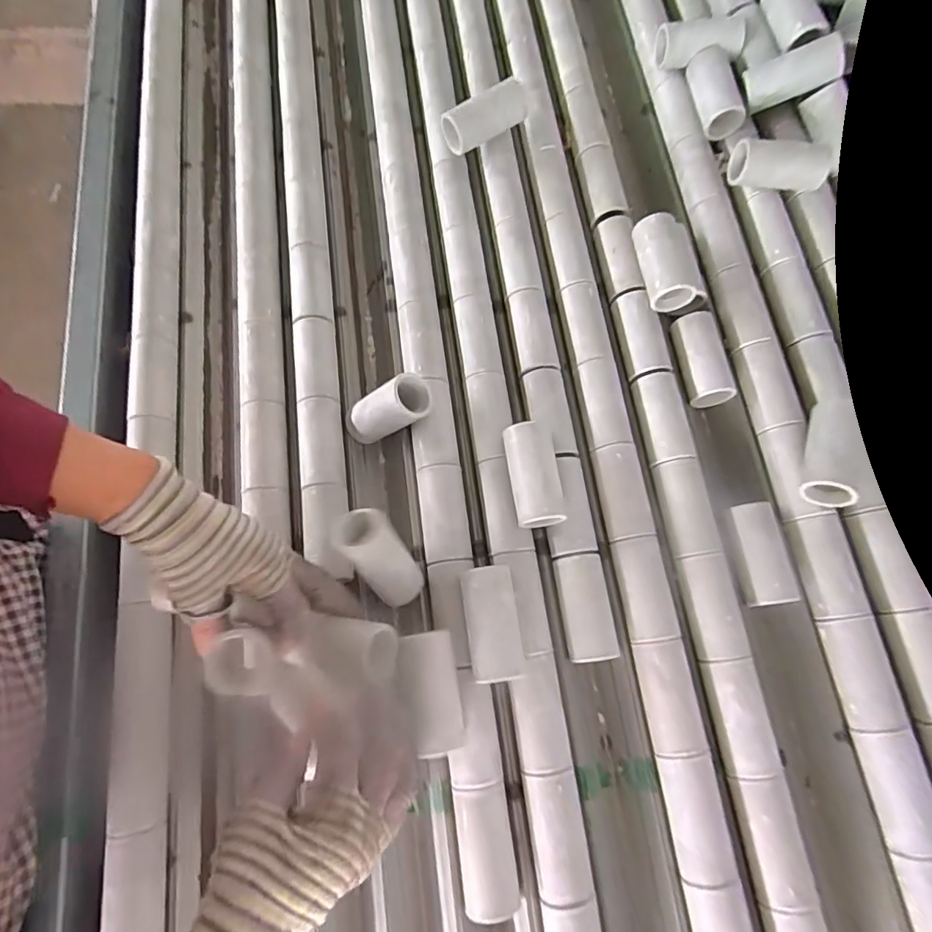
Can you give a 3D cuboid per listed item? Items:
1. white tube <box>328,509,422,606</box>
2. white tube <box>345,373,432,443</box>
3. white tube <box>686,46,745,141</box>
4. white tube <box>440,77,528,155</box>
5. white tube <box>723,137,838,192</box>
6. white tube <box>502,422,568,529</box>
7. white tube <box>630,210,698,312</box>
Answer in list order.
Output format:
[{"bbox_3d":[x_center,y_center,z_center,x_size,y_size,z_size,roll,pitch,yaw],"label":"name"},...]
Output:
[{"bbox_3d":[-0.064,0.075,0.430,0.041,0.034,0.088,-38,120,-9],"label":"white tube"},{"bbox_3d":[-0.073,-0.047,0.482,0.081,0.040,0.037,-29,72,24],"label":"white tube"},{"bbox_3d":[0.264,-0.392,0.575,0.050,0.041,0.088,-2,73,1],"label":"white tube"},{"bbox_3d":[0.024,-0.365,0.567,0.097,0.041,0.032,-30,75,-7],"label":"white tube"},{"bbox_3d":[0.309,-0.297,0.538,0.089,0.039,0.033,8,74,4],"label":"white tube"},{"bbox_3d":[0.056,0.008,0.456,0.039,0.035,0.082,-8,73,-1],"label":"white tube"},{"bbox_3d":[0.188,-0.193,0.512,0.047,0.036,0.082,-6,73,0],"label":"white tube"}]

